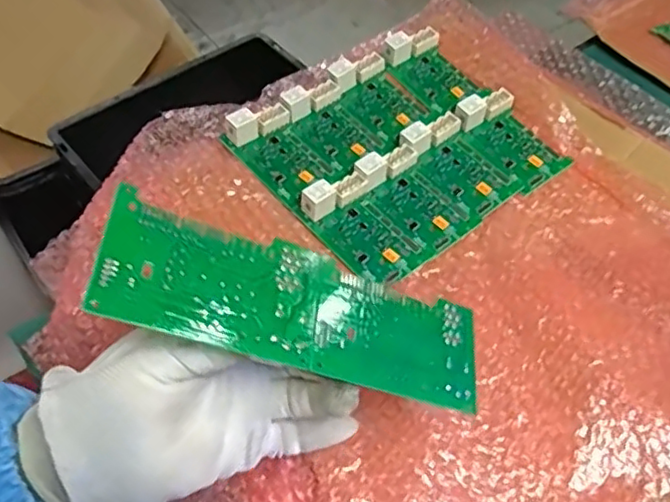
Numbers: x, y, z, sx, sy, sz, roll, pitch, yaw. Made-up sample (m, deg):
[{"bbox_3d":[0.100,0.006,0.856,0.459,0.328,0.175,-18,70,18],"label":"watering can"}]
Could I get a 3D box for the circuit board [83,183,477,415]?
[{"bbox_3d":[-0.010,0.028,0.292,0.194,0.005,0.056,20,59,-25],"label":"circuit board"}]

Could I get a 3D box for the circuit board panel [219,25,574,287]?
[{"bbox_3d":[0.054,-0.091,0.518,0.221,0.027,0.191,-33,62,-24],"label":"circuit board panel"}]

